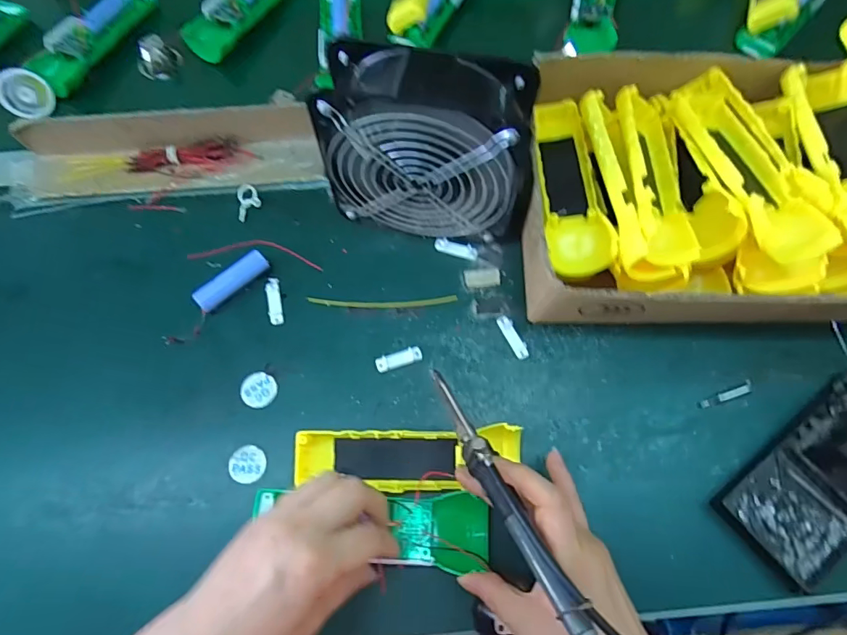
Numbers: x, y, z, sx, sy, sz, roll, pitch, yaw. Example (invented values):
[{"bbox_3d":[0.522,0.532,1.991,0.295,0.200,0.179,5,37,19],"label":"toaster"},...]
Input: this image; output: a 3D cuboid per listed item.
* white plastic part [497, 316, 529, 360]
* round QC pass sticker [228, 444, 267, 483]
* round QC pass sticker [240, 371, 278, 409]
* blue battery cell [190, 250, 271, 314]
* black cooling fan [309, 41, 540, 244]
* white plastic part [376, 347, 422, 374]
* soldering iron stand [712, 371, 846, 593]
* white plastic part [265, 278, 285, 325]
[{"bbox_3d":[0.074,0.016,0.399,0.013,0.004,0.040,-26,70,-9],"label":"white plastic part"},{"bbox_3d":[-0.133,0.111,0.365,0.026,0.004,0.026,3,69,3],"label":"round QC pass sticker"},{"bbox_3d":[-0.131,0.058,0.386,0.027,0.004,0.028,3,67,-8],"label":"round QC pass sticker"},{"bbox_3d":[-0.163,-0.031,0.411,0.018,0.019,0.066,42,75,16],"label":"blue battery cell"},{"bbox_3d":[0.007,-0.125,0.377,0.155,0.148,0.060,10,69,5],"label":"black cooling fan"},{"bbox_3d":[-0.020,0.034,0.394,0.038,0.006,0.012,-16,69,-5],"label":"white plastic part"},{"bbox_3d":[0.286,0.103,0.321,0.152,0.070,0.073,-36,72,-12],"label":"soldering iron stand"},{"bbox_3d":[-0.128,-0.015,0.413,0.012,0.004,0.044,-12,69,-3],"label":"white plastic part"}]

